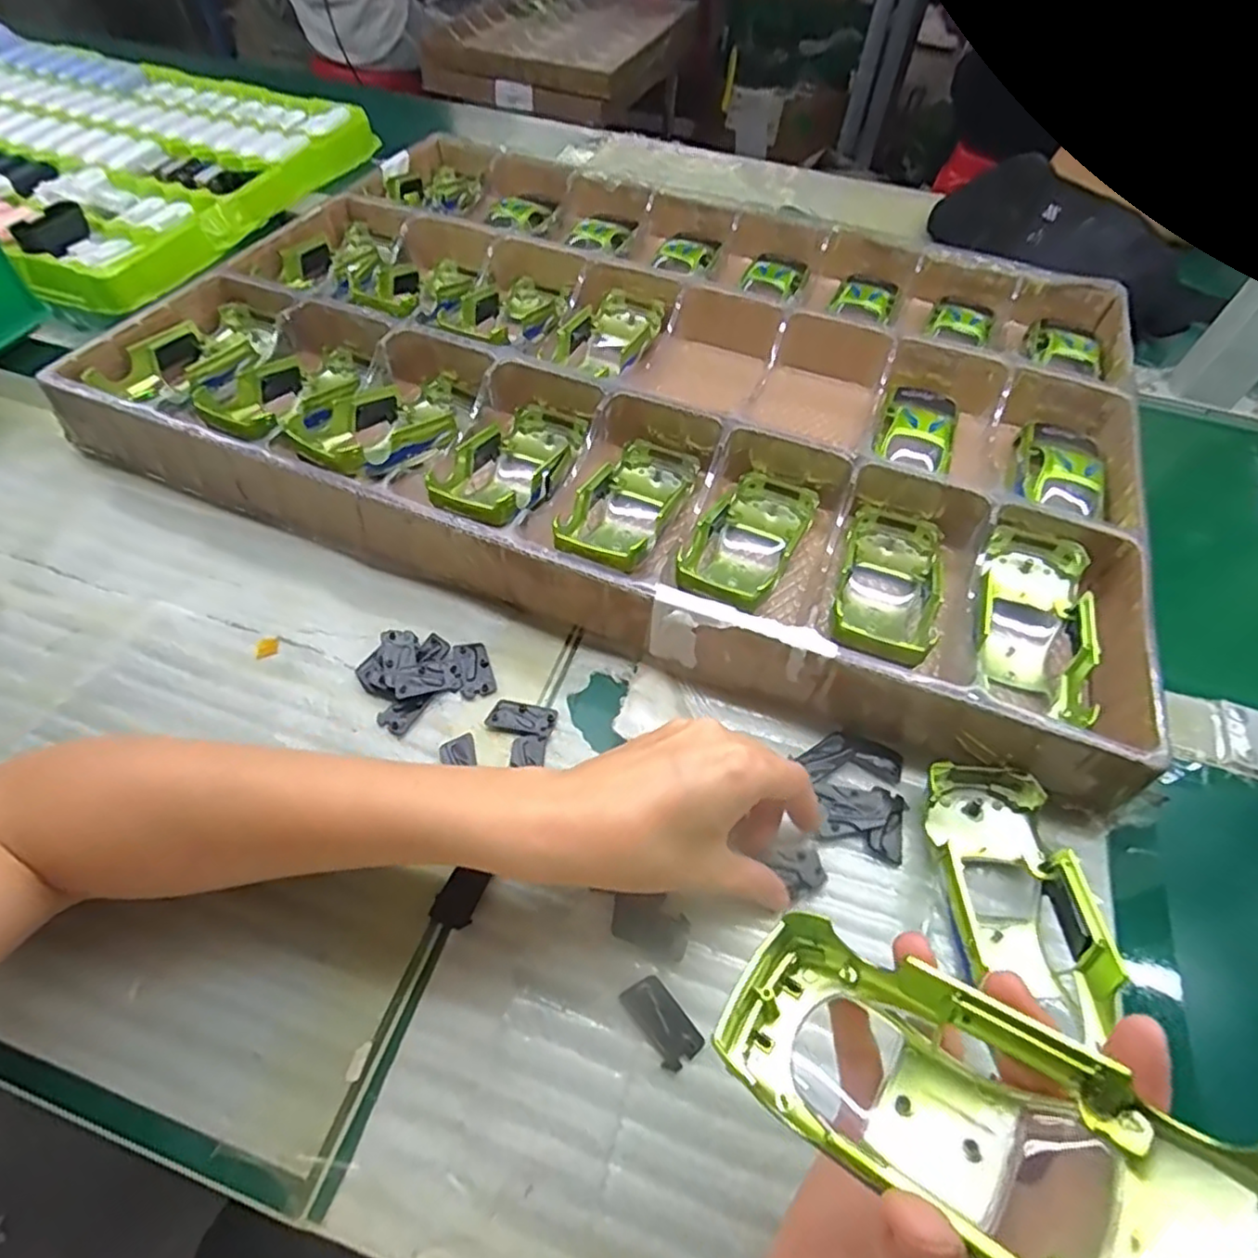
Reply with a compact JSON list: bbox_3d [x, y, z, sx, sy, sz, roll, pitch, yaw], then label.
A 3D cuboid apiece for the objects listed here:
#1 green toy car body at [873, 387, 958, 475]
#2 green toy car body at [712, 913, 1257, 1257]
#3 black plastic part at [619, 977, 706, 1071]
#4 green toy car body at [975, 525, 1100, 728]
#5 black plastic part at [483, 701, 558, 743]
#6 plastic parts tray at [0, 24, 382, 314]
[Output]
[{"bbox_3d":[0.199,-0.140,0.445,0.047,0.022,0.089,22,59,13],"label":"green toy car body"},{"bbox_3d":[0.091,0.128,0.168,0.132,0.029,0.051,10,50,43],"label":"green toy car body"},{"bbox_3d":[0.013,0.156,0.262,0.018,0.004,0.033,-30,62,-19],"label":"black plastic part"},{"bbox_3d":[0.218,-0.006,0.358,0.056,0.028,0.117,17,58,10],"label":"green toy car body"},{"bbox_3d":[-0.055,0.047,0.339,0.034,0.004,0.018,13,57,7],"label":"black plastic part"},{"bbox_3d":[-0.607,-0.524,0.687,0.603,0.043,0.373,24,57,13],"label":"plastic parts tray"}]

